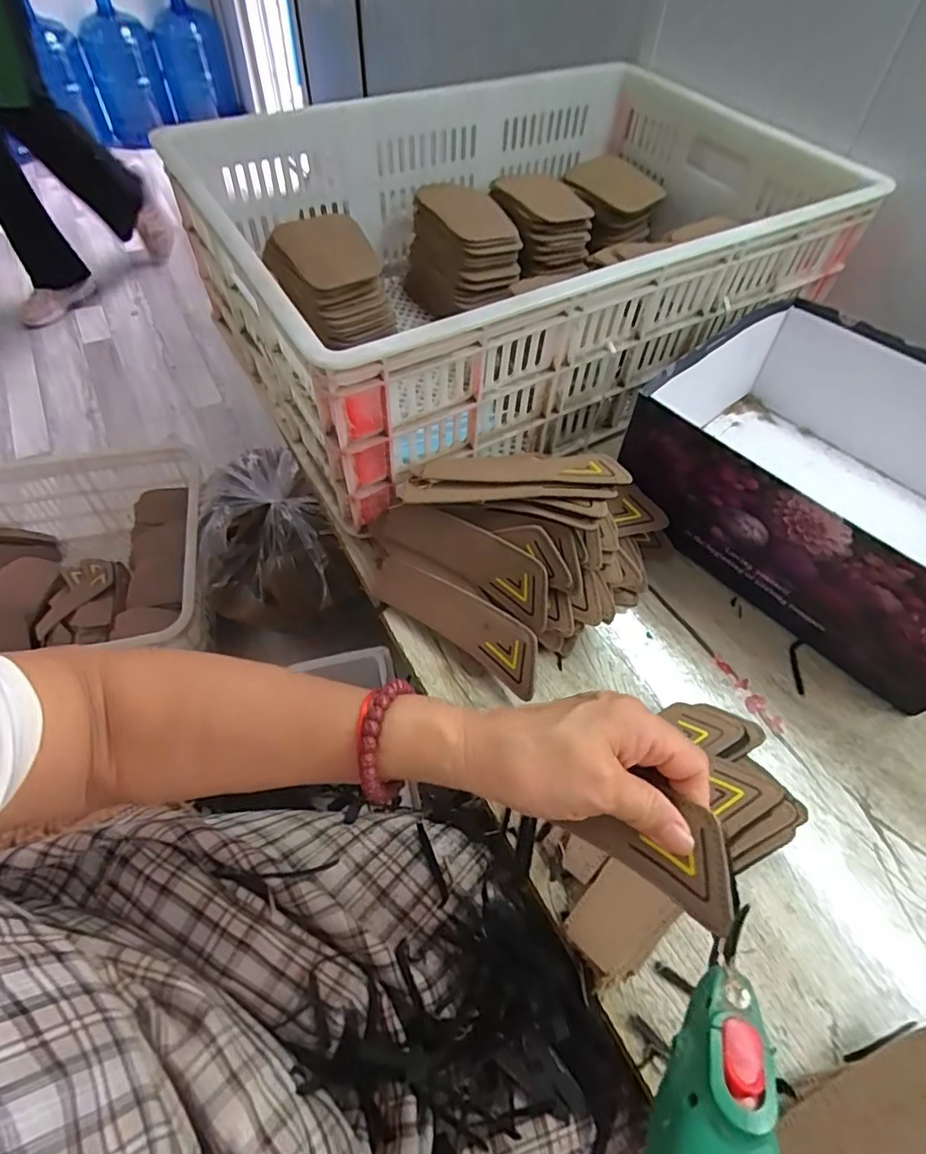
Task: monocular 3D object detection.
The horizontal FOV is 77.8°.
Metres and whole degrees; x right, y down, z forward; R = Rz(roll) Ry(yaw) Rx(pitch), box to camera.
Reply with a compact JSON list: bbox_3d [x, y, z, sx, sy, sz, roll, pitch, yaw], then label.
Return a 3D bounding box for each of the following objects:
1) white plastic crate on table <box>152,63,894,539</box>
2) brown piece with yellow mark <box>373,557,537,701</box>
[{"bbox_3d":[0.052,-0.367,0.640,0.633,0.187,0.485,-26,58,-21],"label":"white plastic crate on table"},{"bbox_3d":[-0.006,0.030,0.442,0.156,0.005,0.046,32,100,23],"label":"brown piece with yellow mark"}]

